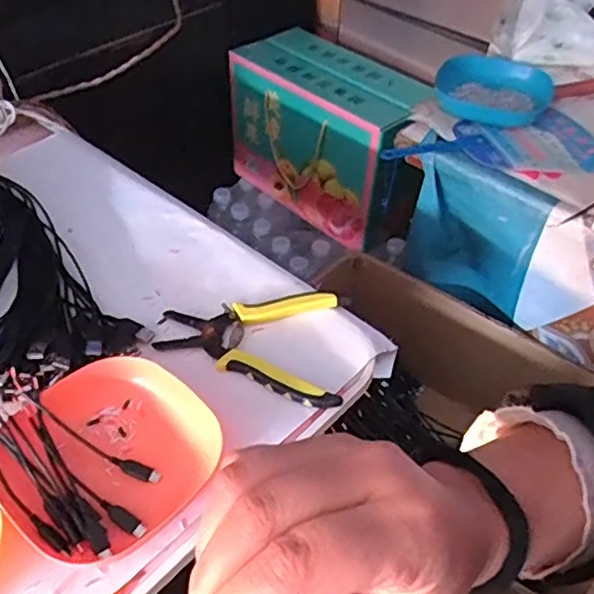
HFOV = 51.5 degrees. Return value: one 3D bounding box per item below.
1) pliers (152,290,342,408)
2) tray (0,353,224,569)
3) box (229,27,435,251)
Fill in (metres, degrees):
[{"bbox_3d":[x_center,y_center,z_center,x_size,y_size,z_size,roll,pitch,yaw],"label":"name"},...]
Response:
[{"bbox_3d":[-0.041,0.037,0.514,0.148,0.011,0.119,2,47,-1],"label":"pliers"},{"bbox_3d":[-0.135,0.107,0.432,0.136,0.031,0.135,35,54,27],"label":"tray"},{"bbox_3d":[0.053,-0.276,1.061,0.156,0.236,0.331,-35,57,-30],"label":"box"}]

